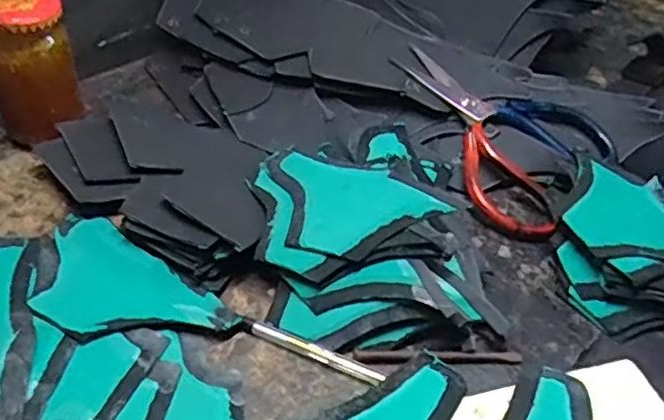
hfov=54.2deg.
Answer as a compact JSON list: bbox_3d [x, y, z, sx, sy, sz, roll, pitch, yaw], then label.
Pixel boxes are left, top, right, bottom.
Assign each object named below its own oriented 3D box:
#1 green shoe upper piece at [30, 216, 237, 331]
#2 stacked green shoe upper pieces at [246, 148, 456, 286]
[{"bbox_3d":[-0.137,0.047,0.399,0.148,0.016,0.076,31,48,26],"label":"green shoe upper piece"},{"bbox_3d":[-0.007,-0.004,0.428,0.100,0.011,0.124,-38,49,-17],"label":"stacked green shoe upper pieces"}]

